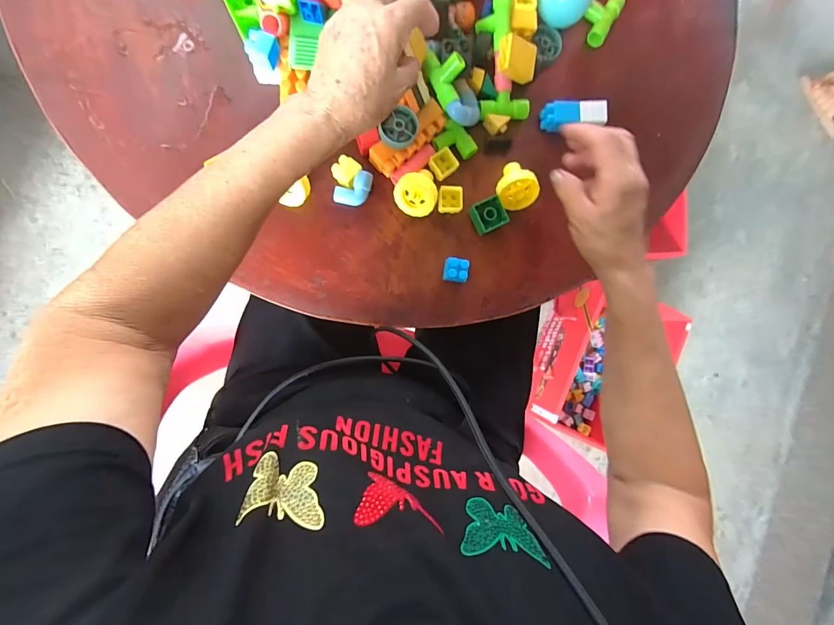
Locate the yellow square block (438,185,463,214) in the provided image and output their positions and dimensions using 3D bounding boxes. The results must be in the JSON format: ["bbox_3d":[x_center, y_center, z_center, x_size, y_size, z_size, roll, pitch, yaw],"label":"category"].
[{"bbox_3d":[0.037,-0.124,0.396,0.026,0.015,0.027,1,90,-8],"label":"yellow square block"}]

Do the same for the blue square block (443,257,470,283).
[{"bbox_3d":[0.042,-0.046,0.395,0.024,0.019,0.025,11,89,-8],"label":"blue square block"}]

